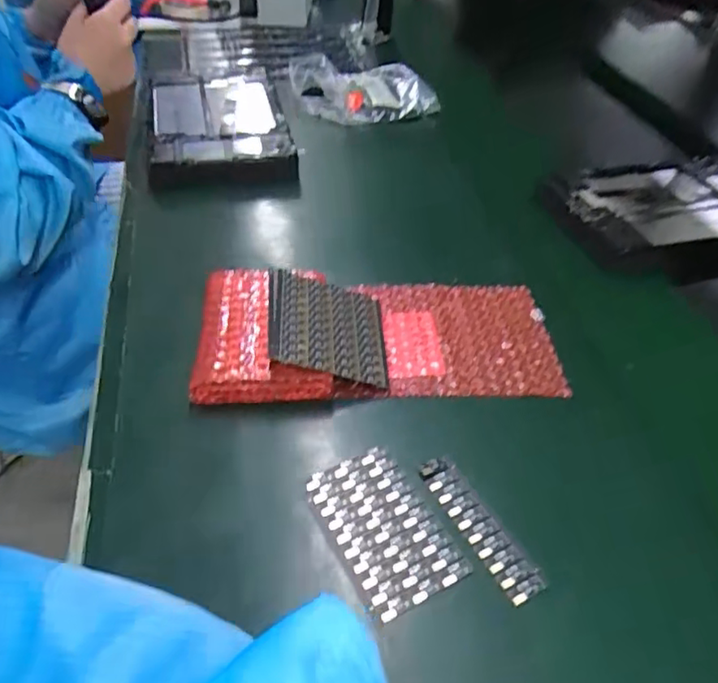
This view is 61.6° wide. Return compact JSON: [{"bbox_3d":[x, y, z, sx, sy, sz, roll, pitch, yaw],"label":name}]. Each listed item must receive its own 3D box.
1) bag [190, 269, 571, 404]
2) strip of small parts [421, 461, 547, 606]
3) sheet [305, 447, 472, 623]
[{"bbox_3d":[0.016,-0.010,0.462,0.266,0.026,0.121,-2,45,-5],"label":"bag"},{"bbox_3d":[0.072,0.109,0.362,0.023,0.004,0.096,-23,50,-23],"label":"strip of small parts"},{"bbox_3d":[0.014,0.110,0.361,0.059,0.004,0.097,-21,50,-22],"label":"sheet"}]

